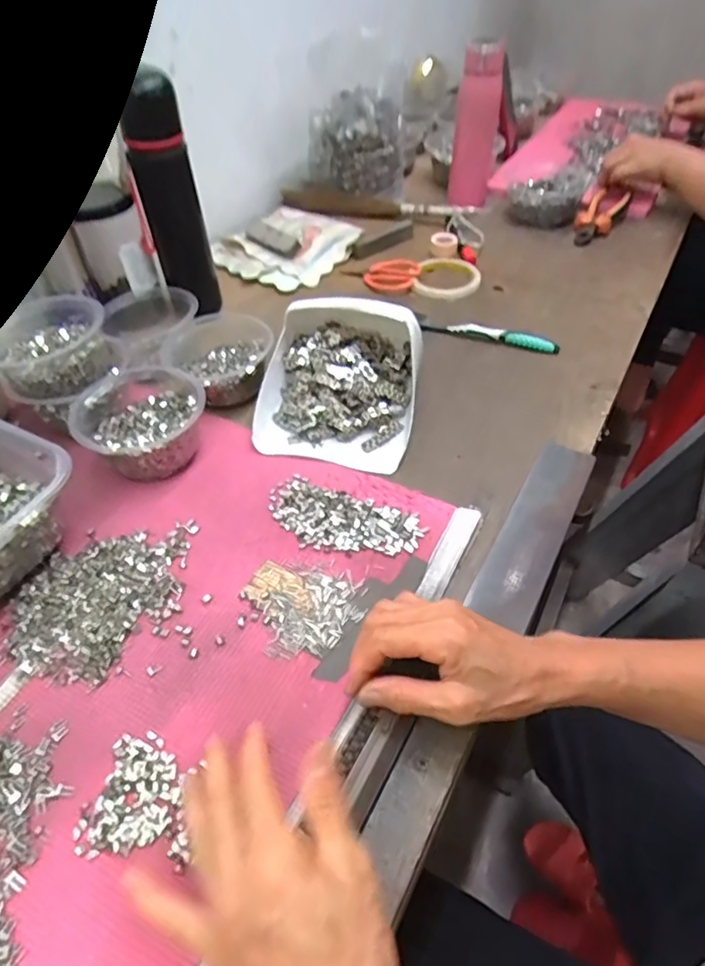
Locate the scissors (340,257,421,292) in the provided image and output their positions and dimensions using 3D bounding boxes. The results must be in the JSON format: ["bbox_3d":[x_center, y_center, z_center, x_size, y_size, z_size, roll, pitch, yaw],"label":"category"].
[{"bbox_3d":[0.043,-0.289,0.787,0.100,0.017,0.060,-1,47,2],"label":"scissors"}]

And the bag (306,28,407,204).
[{"bbox_3d":[0.004,-0.563,0.887,0.163,0.192,0.088,1,48,1],"label":"bag"}]

